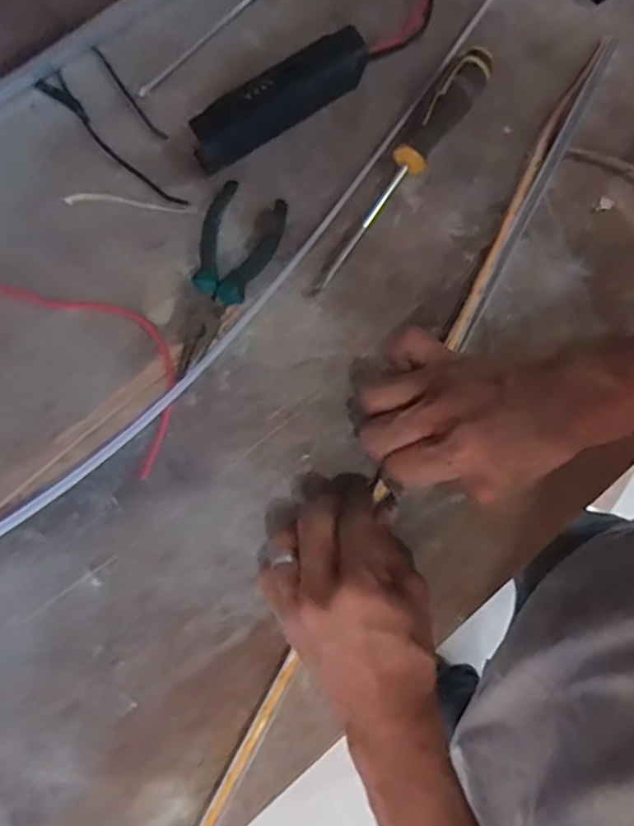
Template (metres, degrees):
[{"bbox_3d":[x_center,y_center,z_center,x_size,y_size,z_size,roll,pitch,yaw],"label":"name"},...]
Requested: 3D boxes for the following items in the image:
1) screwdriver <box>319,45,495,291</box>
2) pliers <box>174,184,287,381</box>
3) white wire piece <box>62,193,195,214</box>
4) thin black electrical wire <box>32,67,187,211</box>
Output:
[{"bbox_3d":[0.065,-0.183,0.461,0.026,0.033,0.209,35,80,8],"label":"screwdriver"},{"bbox_3d":[-0.065,-0.097,0.453,0.059,0.019,0.143,13,78,4],"label":"pliers"},{"bbox_3d":[-0.144,-0.163,0.484,0.104,0.004,0.010,6,77,3],"label":"white wire piece"},{"bbox_3d":[-0.162,-0.214,0.491,0.022,0.004,0.166,-44,80,-8],"label":"thin black electrical wire"}]

